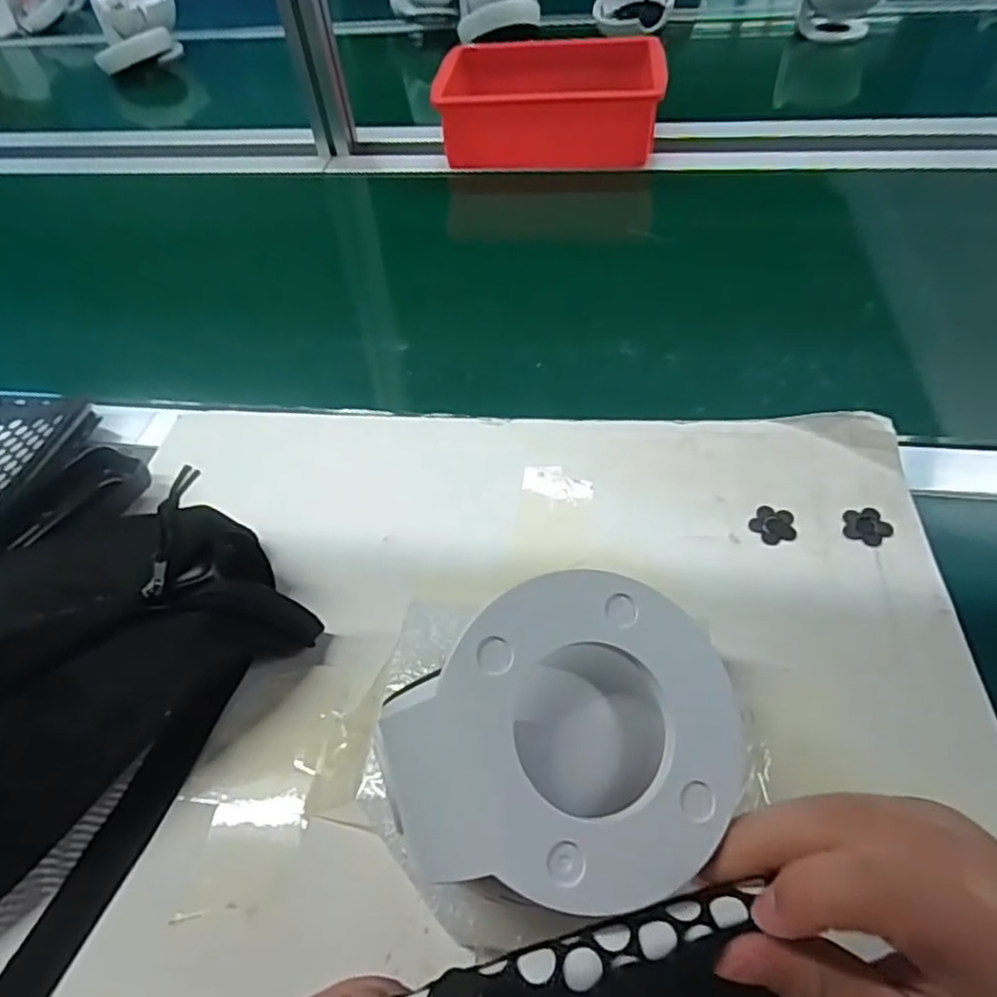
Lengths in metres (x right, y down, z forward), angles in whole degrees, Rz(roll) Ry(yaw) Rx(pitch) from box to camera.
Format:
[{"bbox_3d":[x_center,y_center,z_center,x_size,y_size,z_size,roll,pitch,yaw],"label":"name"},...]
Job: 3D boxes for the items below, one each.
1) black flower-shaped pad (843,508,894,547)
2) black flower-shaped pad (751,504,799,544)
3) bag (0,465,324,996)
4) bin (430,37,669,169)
[{"bbox_3d":[0.214,0.015,0.382,0.027,0.004,0.025,-31,54,-19],"label":"black flower-shaped pad"},{"bbox_3d":[0.164,0.016,0.390,0.025,0.004,0.026,24,57,23],"label":"black flower-shaped pad"},{"bbox_3d":[-0.211,0.111,0.297,0.136,0.066,0.271,19,55,20],"label":"bag"},{"bbox_3d":[0.058,-0.444,0.739,0.236,0.075,0.153,2,51,7],"label":"bin"}]

